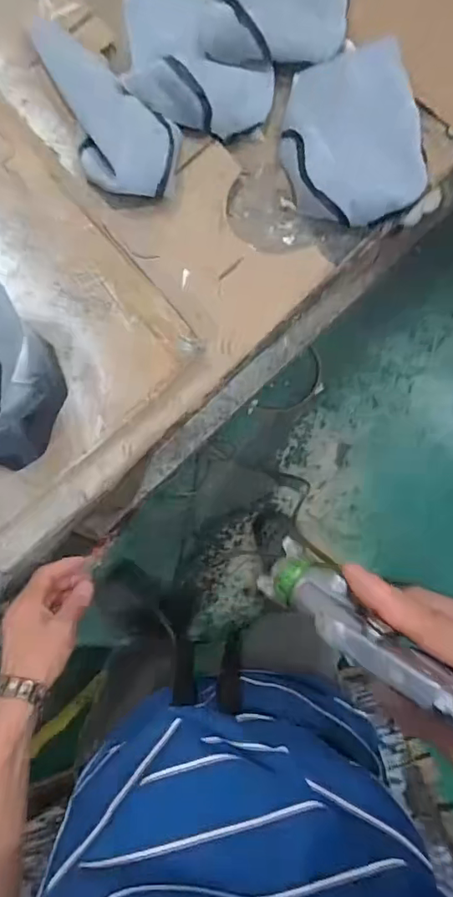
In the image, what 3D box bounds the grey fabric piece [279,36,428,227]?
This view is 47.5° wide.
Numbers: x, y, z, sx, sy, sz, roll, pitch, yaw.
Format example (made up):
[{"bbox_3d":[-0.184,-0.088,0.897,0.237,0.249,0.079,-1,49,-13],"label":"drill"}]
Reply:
[{"bbox_3d":[0.160,-0.407,0.663,0.176,0.053,0.236,-9,88,4],"label":"grey fabric piece"}]

